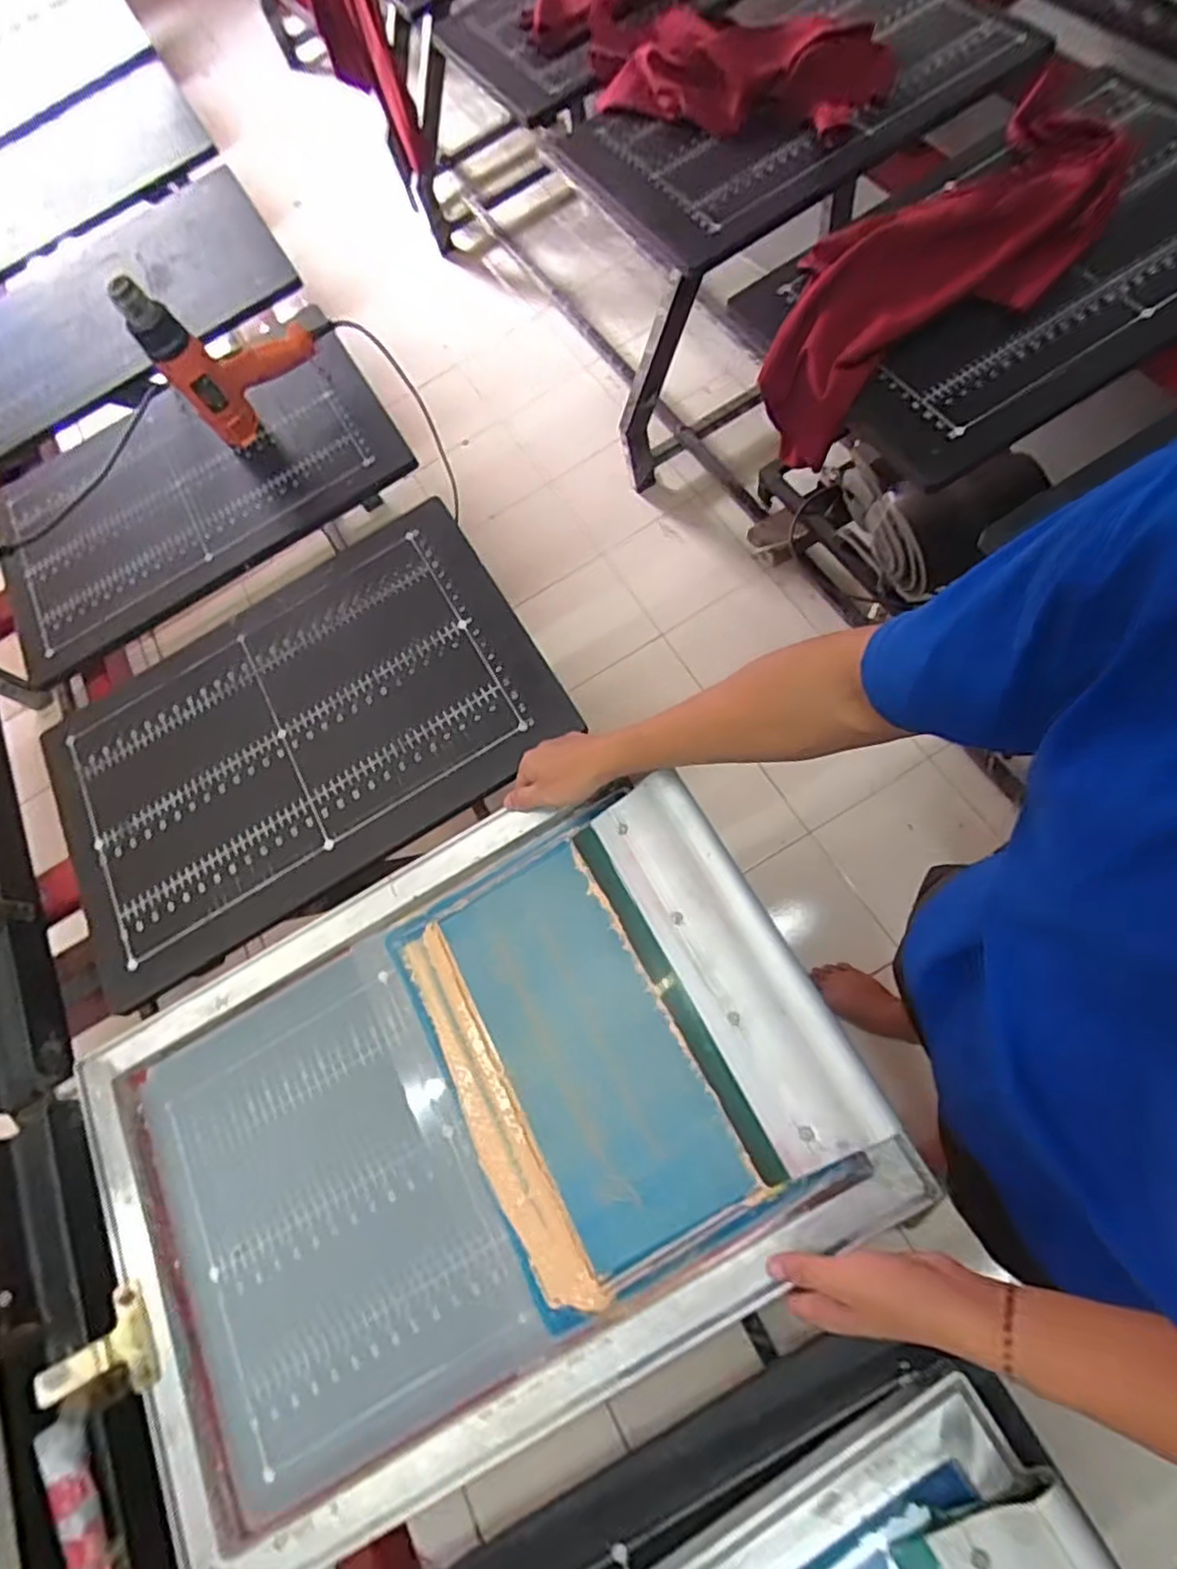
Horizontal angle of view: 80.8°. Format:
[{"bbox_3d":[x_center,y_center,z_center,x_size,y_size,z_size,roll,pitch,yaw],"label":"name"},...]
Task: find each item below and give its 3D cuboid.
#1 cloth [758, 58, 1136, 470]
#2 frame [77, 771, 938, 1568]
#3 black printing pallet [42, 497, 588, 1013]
[{"bbox_3d":[0.421,-0.615,0.828,0.507,0.117,0.211,-40,68,0],"label":"cloth"},{"bbox_3d":[-0.116,0.309,0.628,0.665,0.062,0.463,-29,67,1],"label":"frame"},{"bbox_3d":[-0.352,-0.063,0.821,0.593,0.025,0.404,-31,67,0],"label":"black printing pallet"}]

